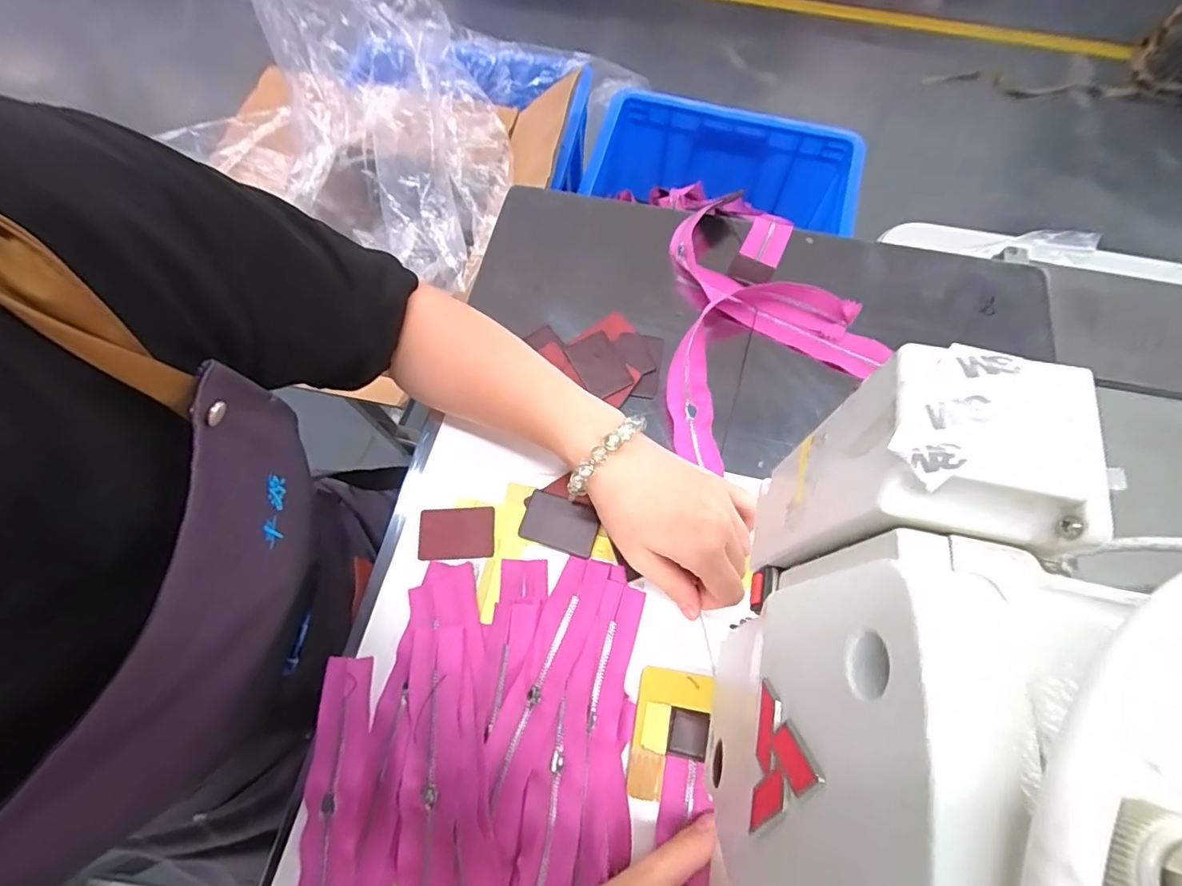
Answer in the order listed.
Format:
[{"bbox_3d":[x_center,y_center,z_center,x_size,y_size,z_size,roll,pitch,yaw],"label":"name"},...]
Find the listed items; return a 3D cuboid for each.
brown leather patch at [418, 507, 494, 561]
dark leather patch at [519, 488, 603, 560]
[{"bbox_3d":[-0.093,0.062,0.364,0.051,0.004,0.035,-2,70,0],"label":"brown leather patch"},{"bbox_3d":[-0.021,0.055,0.364,0.052,0.004,0.035,18,71,7],"label":"dark leather patch"}]

